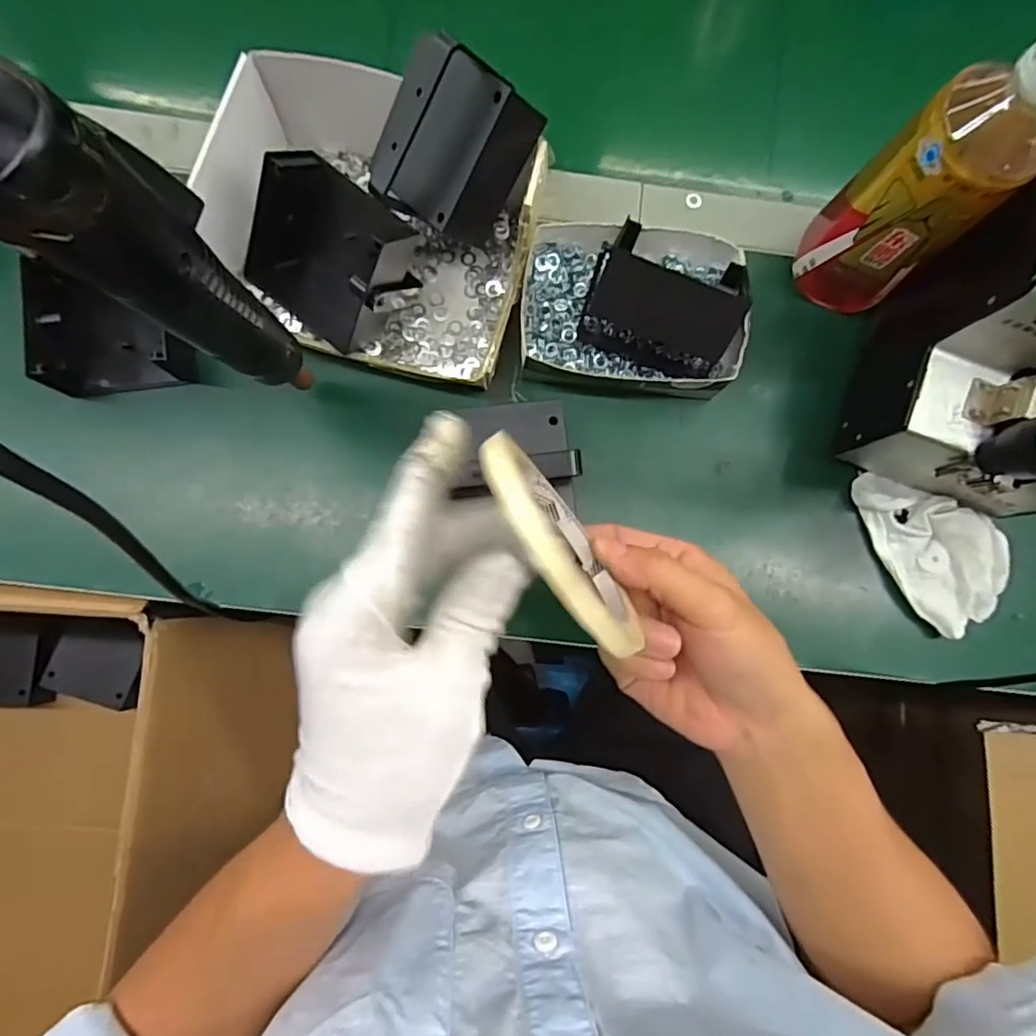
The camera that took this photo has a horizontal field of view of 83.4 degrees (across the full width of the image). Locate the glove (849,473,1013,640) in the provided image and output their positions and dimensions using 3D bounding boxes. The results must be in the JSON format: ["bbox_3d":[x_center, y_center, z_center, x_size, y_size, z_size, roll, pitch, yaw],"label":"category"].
[{"bbox_3d":[0.287,0.016,0.402,0.068,0.026,0.118,-32,86,-6],"label":"glove"}]

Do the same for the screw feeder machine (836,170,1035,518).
[{"bbox_3d":[0.307,-0.107,0.353,0.123,0.154,0.175,20,83,-1],"label":"screw feeder machine"}]

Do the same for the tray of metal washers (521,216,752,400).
[{"bbox_3d":[0.078,-0.145,0.400,0.148,0.043,0.115,9,83,-2],"label":"tray of metal washers"}]

